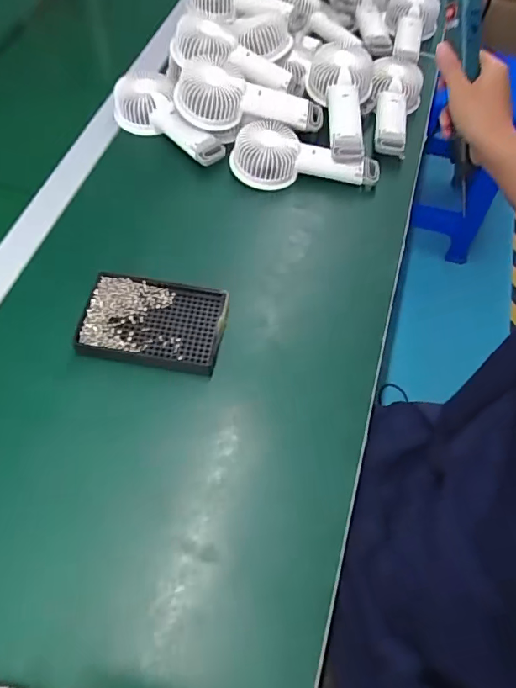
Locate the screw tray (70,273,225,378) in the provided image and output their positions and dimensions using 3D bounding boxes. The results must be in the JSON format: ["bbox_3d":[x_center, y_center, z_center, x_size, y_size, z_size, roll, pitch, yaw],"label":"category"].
[{"bbox_3d":[-0.105,-0.022,0.487,0.138,0.021,0.092,7,62,0],"label":"screw tray"}]

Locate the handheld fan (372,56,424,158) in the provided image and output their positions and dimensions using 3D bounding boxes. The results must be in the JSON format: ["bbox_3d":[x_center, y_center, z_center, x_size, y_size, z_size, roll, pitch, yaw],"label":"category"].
[{"bbox_3d":[0.192,-0.342,0.669,0.074,0.035,0.196,14,62,3],"label":"handheld fan"}]

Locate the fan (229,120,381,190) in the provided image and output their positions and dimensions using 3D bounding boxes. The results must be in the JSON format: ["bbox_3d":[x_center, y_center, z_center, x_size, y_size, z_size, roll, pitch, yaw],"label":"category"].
[{"bbox_3d":[0.060,-0.236,0.610,0.189,0.048,0.072,2,62,-3],"label":"fan"}]

